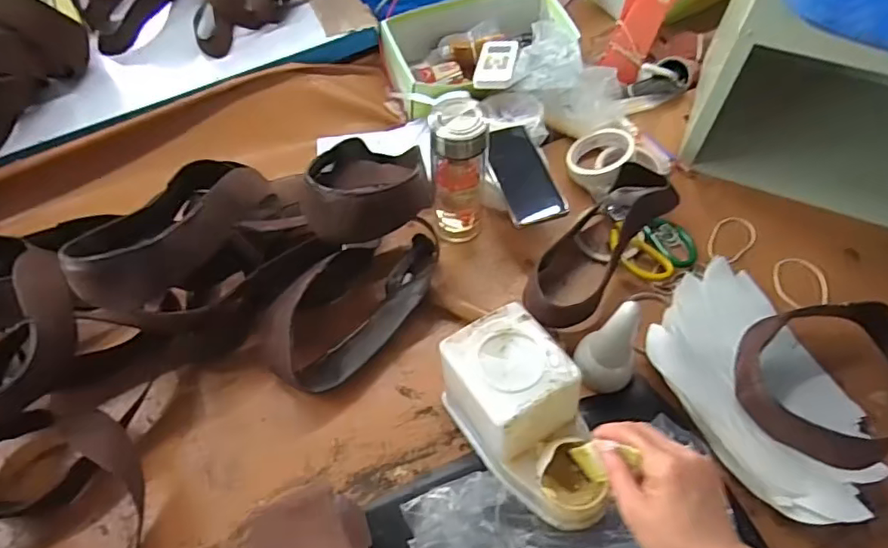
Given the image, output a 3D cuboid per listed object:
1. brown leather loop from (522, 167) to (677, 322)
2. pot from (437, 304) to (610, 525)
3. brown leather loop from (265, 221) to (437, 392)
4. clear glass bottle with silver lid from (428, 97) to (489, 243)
[{"bbox_3d":[0.201,-0.037,0.737,0.088,0.072,0.274,36,66,20],"label":"brown leather loop"},{"bbox_3d":[0.085,0.152,0.596,0.109,0.134,0.206,-28,63,-15],"label":"pot"},{"bbox_3d":[-0.103,0.025,0.690,0.121,0.095,0.259,32,64,18],"label":"brown leather loop"},{"bbox_3d":[0.019,-0.128,0.716,0.066,0.204,0.056,-1,59,0],"label":"clear glass bottle with silver lid"}]

